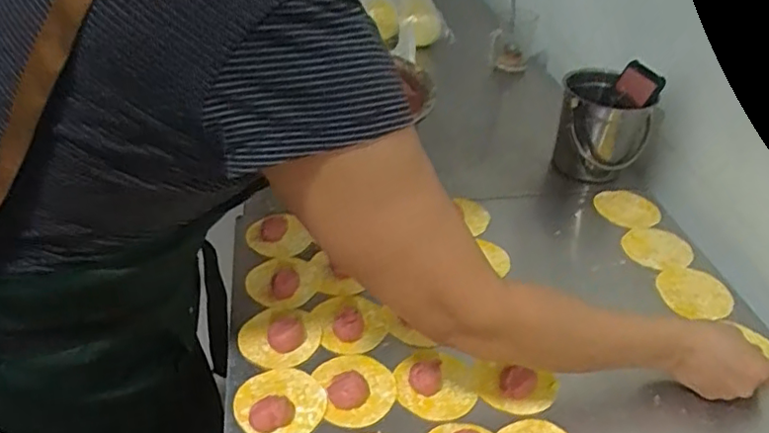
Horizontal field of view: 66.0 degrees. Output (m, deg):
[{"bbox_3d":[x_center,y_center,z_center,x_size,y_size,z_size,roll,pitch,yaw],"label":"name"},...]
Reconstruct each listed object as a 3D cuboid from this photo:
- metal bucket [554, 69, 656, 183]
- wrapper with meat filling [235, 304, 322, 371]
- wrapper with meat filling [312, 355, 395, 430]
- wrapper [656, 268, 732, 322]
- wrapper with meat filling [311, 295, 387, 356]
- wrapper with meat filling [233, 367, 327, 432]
[{"bbox_3d":[0.324,-0.131,0.889,0.125,0.140,0.125,1,39,-1],"label":"metal bucket"},{"bbox_3d":[-0.111,0.125,0.639,0.081,0.015,0.083,1,39,-1],"label":"wrapper with meat filling"},{"bbox_3d":[-0.028,0.168,0.589,0.076,0.020,0.078,1,39,-1],"label":"wrapper with meat filling"},{"bbox_3d":[0.376,0.092,0.718,0.080,0.008,0.075,-1,39,-4],"label":"wrapper"},{"bbox_3d":[-0.037,0.111,0.653,0.072,0.024,0.083,-9,40,-14],"label":"wrapper with meat filling"},{"bbox_3d":[-0.102,0.176,0.571,0.081,0.020,0.082,1,39,-1],"label":"wrapper with meat filling"}]

